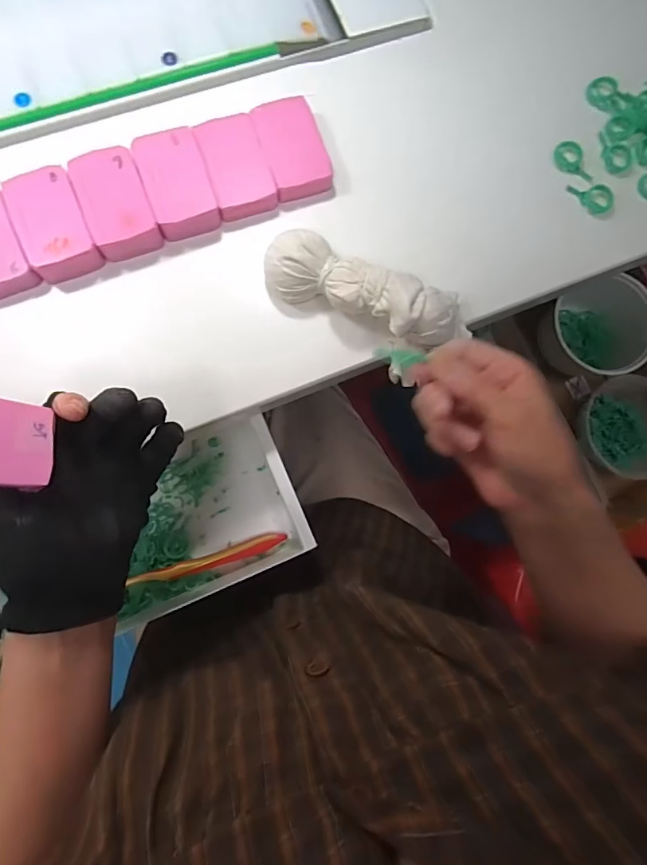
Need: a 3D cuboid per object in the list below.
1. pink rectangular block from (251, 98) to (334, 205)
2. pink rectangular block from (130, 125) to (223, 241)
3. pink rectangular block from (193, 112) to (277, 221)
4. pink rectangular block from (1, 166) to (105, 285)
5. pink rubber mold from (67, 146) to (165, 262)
[{"bbox_3d":[-0.024,-0.222,0.347,0.045,0.015,0.075,-18,86,-7],"label":"pink rectangular block"},{"bbox_3d":[-0.108,-0.186,0.333,0.046,0.023,0.072,-19,87,-7],"label":"pink rectangular block"},{"bbox_3d":[-0.066,-0.203,0.341,0.045,0.017,0.073,-18,86,-7],"label":"pink rectangular block"},{"bbox_3d":[-0.192,-0.146,0.319,0.045,0.023,0.082,-24,87,-7],"label":"pink rectangular block"},{"bbox_3d":[-0.151,-0.168,0.326,0.045,0.026,0.073,-20,87,-7],"label":"pink rubber mold"}]

